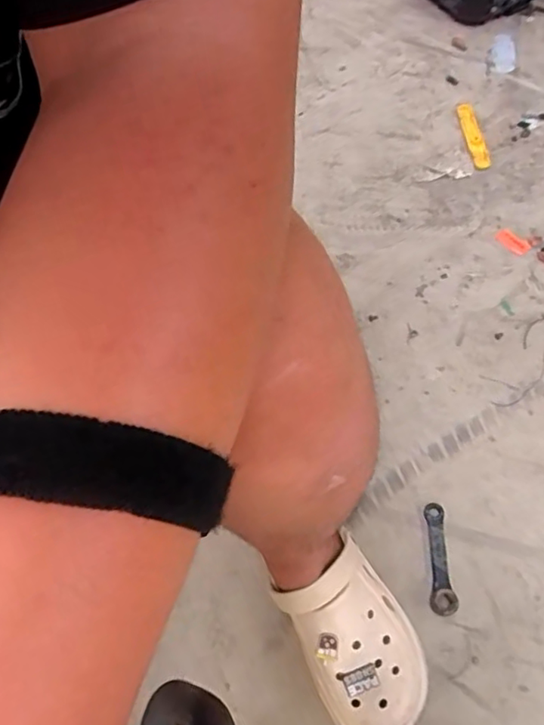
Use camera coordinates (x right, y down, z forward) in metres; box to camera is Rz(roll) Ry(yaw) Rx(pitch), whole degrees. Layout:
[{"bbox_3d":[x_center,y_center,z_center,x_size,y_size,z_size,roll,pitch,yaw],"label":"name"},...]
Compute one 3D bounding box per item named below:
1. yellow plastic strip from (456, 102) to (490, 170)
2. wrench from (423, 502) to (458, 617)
[{"bbox_3d":[0.344,-0.391,0.991,0.029,0.009,0.166,-4,61,2],"label":"yellow plastic strip"},{"bbox_3d":[0.196,0.229,0.682,0.027,0.015,0.128,-1,61,3],"label":"wrench"}]

